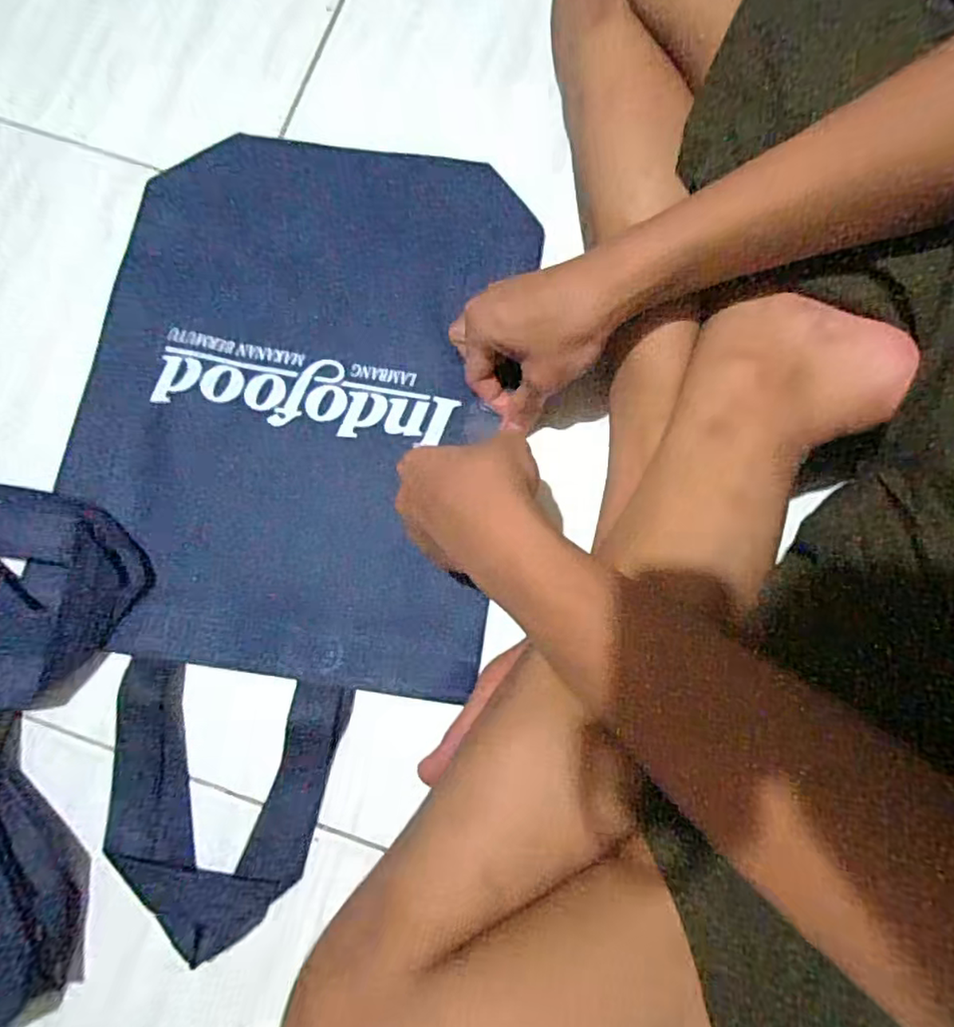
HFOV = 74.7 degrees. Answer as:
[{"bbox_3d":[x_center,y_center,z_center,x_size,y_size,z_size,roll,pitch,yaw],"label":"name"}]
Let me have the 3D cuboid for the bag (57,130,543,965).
[{"bbox_3d":[-0.137,-0.019,0.427,0.289,0.018,0.531,9,79,3],"label":"bag"}]

